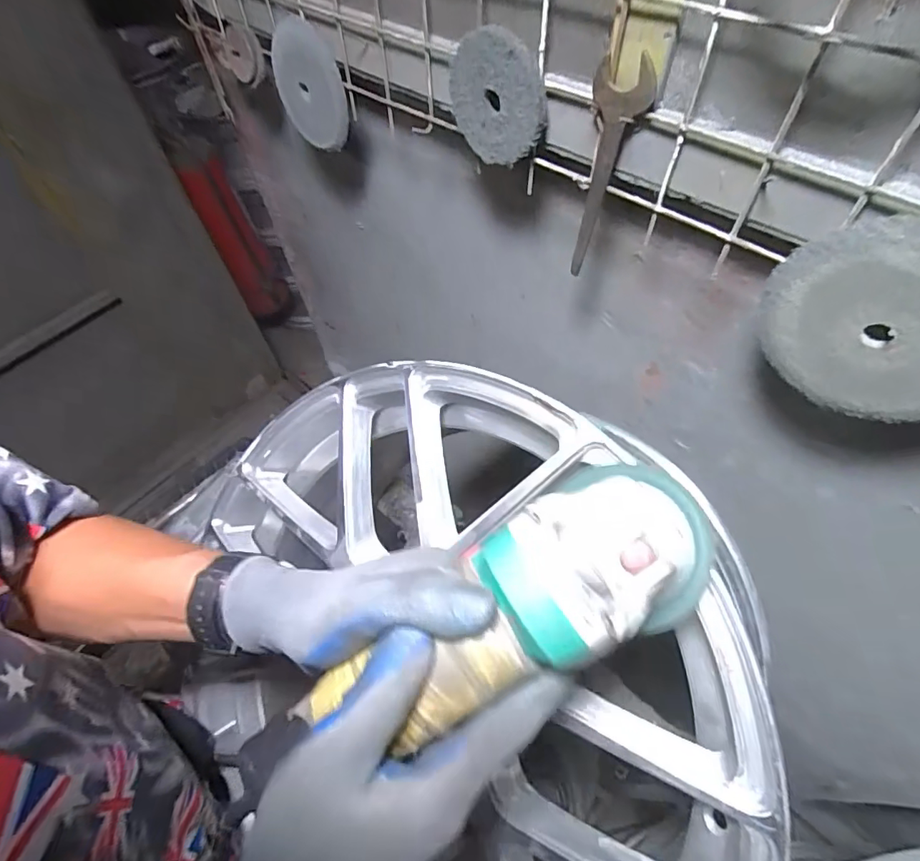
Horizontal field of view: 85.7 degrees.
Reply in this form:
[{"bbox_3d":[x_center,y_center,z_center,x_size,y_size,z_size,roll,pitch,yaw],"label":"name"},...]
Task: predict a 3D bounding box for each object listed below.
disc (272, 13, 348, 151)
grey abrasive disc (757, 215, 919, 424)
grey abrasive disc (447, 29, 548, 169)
[{"bbox_3d":[-0.151,-0.344,0.495,0.106,0.095,0.010,49,52,-1],"label":"disc"},{"bbox_3d":[0.245,-0.059,0.288,0.124,0.122,0.011,35,62,23],"label":"grey abrasive disc"},{"bbox_3d":[0.027,-0.245,0.368,0.086,0.083,0.012,38,64,25],"label":"grey abrasive disc"}]

